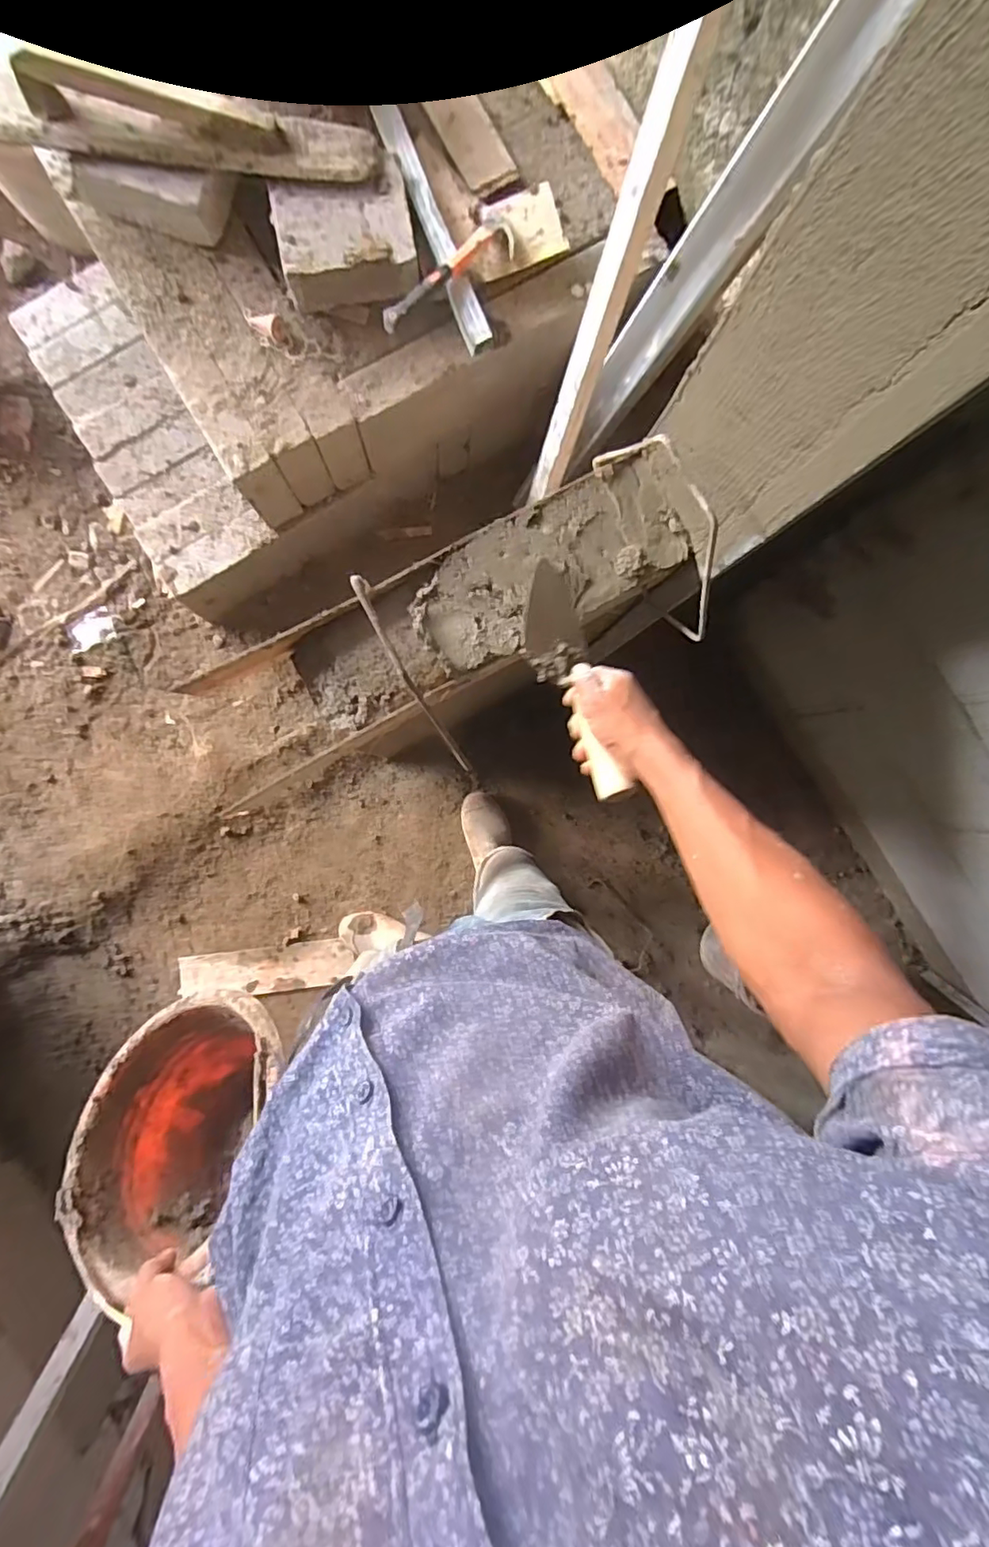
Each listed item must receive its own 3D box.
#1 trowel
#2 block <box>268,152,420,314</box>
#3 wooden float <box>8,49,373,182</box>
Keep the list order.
[{"bbox_3d":[0.082,-0.100,0.638,0.074,0.053,0.277,-12,70,-6],"label":"trowel"},{"bbox_3d":[-0.230,-0.818,0.916,0.204,0.079,0.158,-12,91,-5],"label":"block"},{"bbox_3d":[-0.412,-0.920,0.837,0.476,0.060,0.089,0,90,-5],"label":"wooden float"}]

